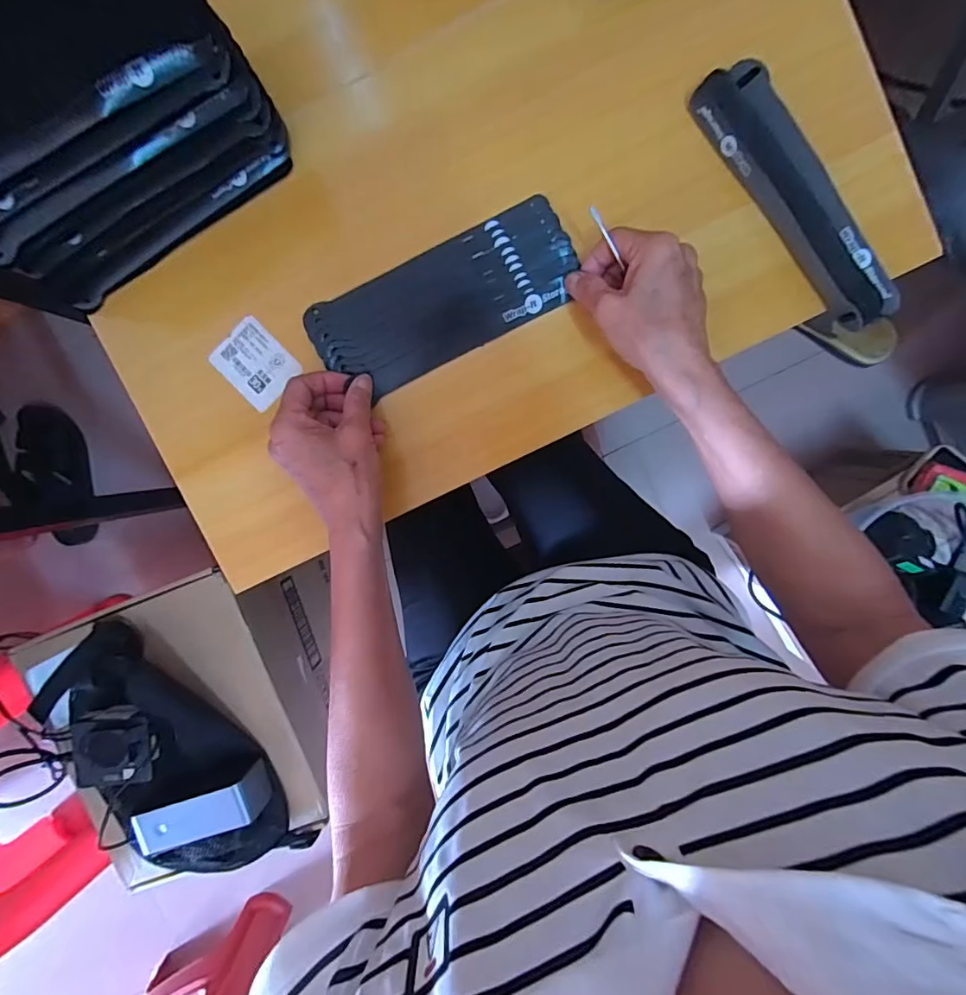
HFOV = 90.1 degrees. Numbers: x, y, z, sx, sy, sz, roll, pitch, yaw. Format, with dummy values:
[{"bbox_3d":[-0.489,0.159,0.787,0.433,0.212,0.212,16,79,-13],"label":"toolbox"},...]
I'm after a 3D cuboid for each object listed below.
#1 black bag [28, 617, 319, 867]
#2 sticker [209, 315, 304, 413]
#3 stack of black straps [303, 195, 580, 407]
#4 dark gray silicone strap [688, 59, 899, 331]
[{"bbox_3d":[-0.351,0.296,0.535,0.324,0.064,0.164,44,95,-3],"label":"black bag"},{"bbox_3d":[-0.176,-0.103,0.374,0.047,0.004,0.059,-44,93,-1],"label":"sticker"},{"bbox_3d":[-0.029,-0.145,0.362,0.197,0.011,0.083,-24,95,4],"label":"stack of black straps"},{"bbox_3d":[0.220,-0.210,0.338,0.041,0.024,0.199,-35,94,5],"label":"dark gray silicone strap"}]

